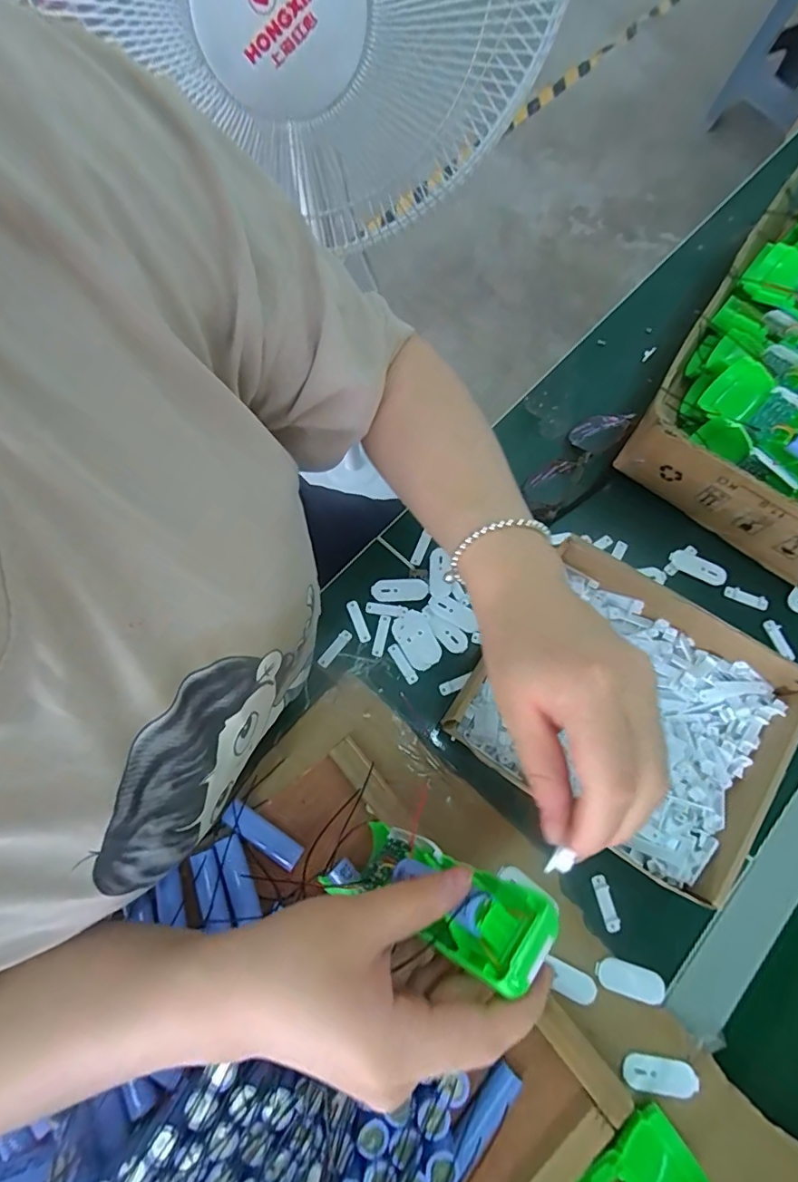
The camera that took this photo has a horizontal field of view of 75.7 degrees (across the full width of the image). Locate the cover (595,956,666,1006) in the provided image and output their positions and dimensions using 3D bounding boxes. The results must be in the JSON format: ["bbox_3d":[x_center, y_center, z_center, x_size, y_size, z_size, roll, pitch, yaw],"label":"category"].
[{"bbox_3d":[0.165,0.280,0.368,0.051,0.006,0.021,17,72,4],"label":"cover"}]

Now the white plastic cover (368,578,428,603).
[{"bbox_3d":[0.001,-0.001,0.465,0.050,0.006,0.021,1,72,-1],"label":"white plastic cover"}]

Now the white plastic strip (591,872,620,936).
[{"bbox_3d":[0.156,0.236,0.387,0.011,0.004,0.039,-12,73,-5],"label":"white plastic strip"}]

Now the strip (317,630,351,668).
[{"bbox_3d":[-0.056,0.050,0.448,0.010,0.004,0.037,40,79,-4],"label":"strip"}]

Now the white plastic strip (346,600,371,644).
[{"bbox_3d":[-0.035,0.027,0.452,0.010,0.004,0.039,-22,83,-1],"label":"white plastic strip"}]

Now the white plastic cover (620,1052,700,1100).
[{"bbox_3d":[0.179,0.332,0.351,0.050,0.004,0.020,8,72,1],"label":"white plastic cover"}]

